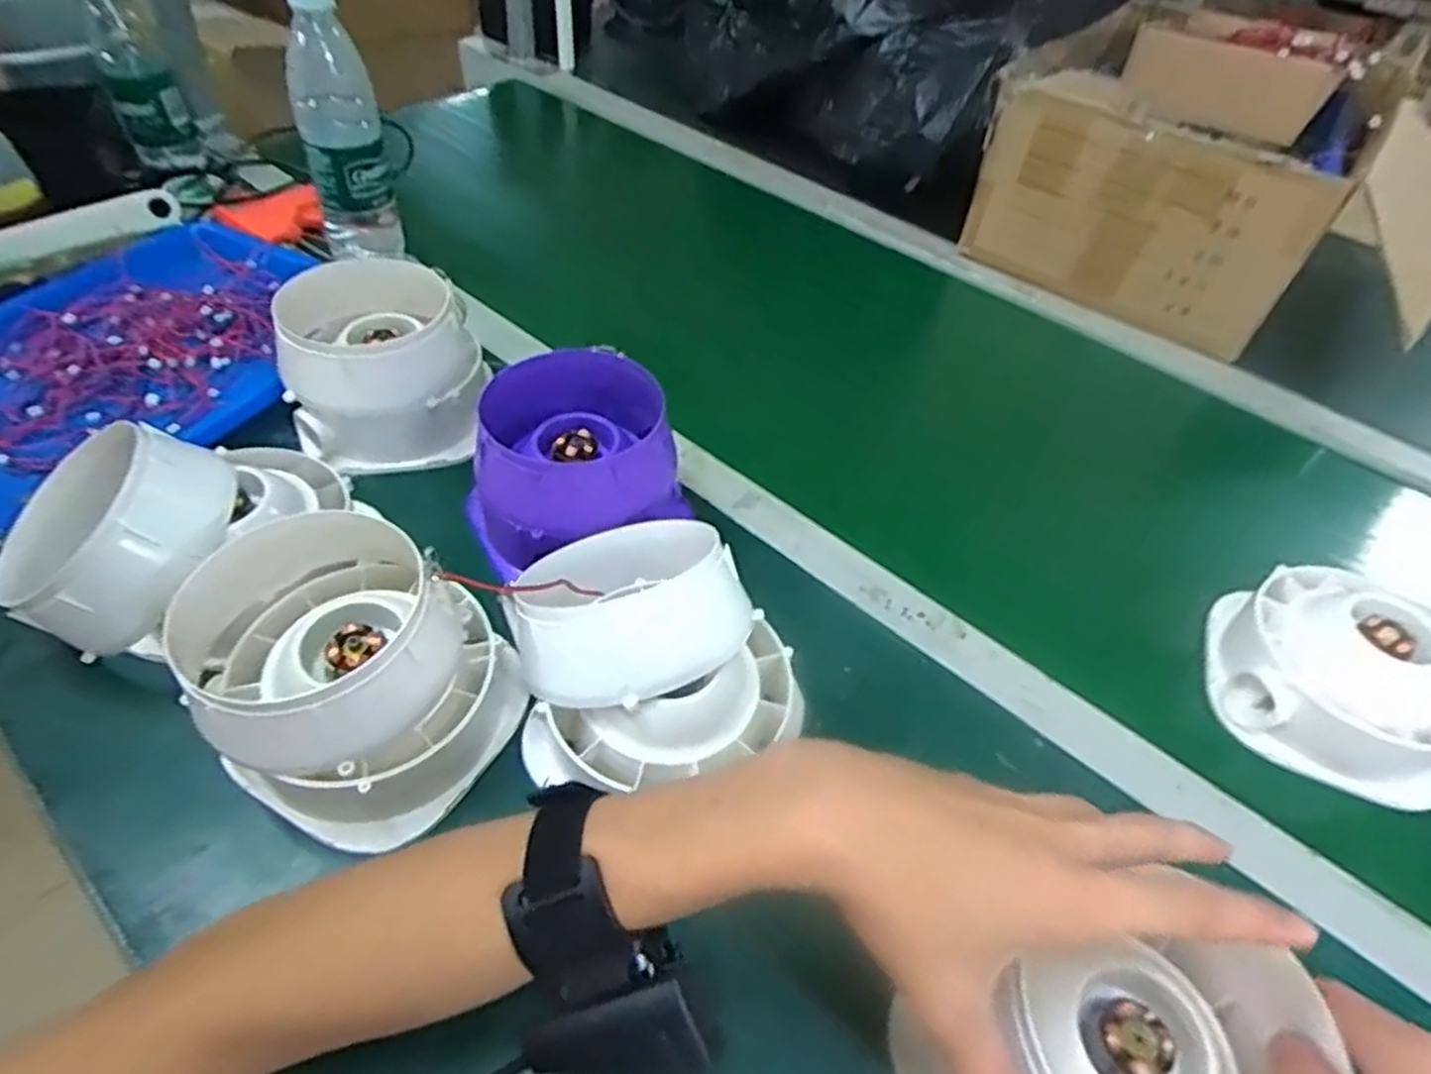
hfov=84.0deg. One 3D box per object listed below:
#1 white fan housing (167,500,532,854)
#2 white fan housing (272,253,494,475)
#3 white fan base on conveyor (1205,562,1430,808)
[{"bbox_3d":[-0.185,0.069,0.410,0.147,0.101,0.133,38,55,26],"label":"white fan housing"},{"bbox_3d":[-0.247,-0.132,0.595,0.132,0.105,0.145,-17,52,-20],"label":"white fan housing"},{"bbox_3d":[0.386,0.079,0.479,0.133,0.064,0.126,22,49,14],"label":"white fan base on conveyor"}]

